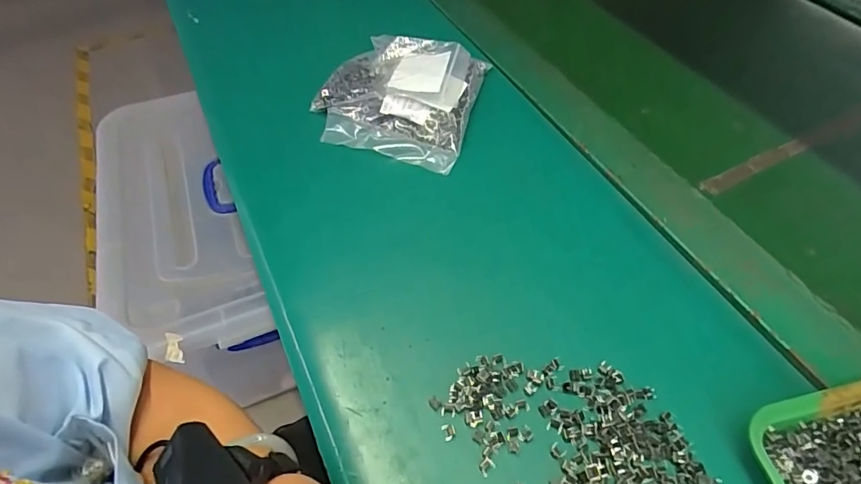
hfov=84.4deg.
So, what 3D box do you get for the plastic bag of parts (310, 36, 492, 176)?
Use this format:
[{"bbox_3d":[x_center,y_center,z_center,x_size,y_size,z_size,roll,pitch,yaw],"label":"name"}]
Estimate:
[{"bbox_3d":[-0.033,-0.149,0.466,0.147,0.042,0.148,11,54,8],"label":"plastic bag of parts"}]

